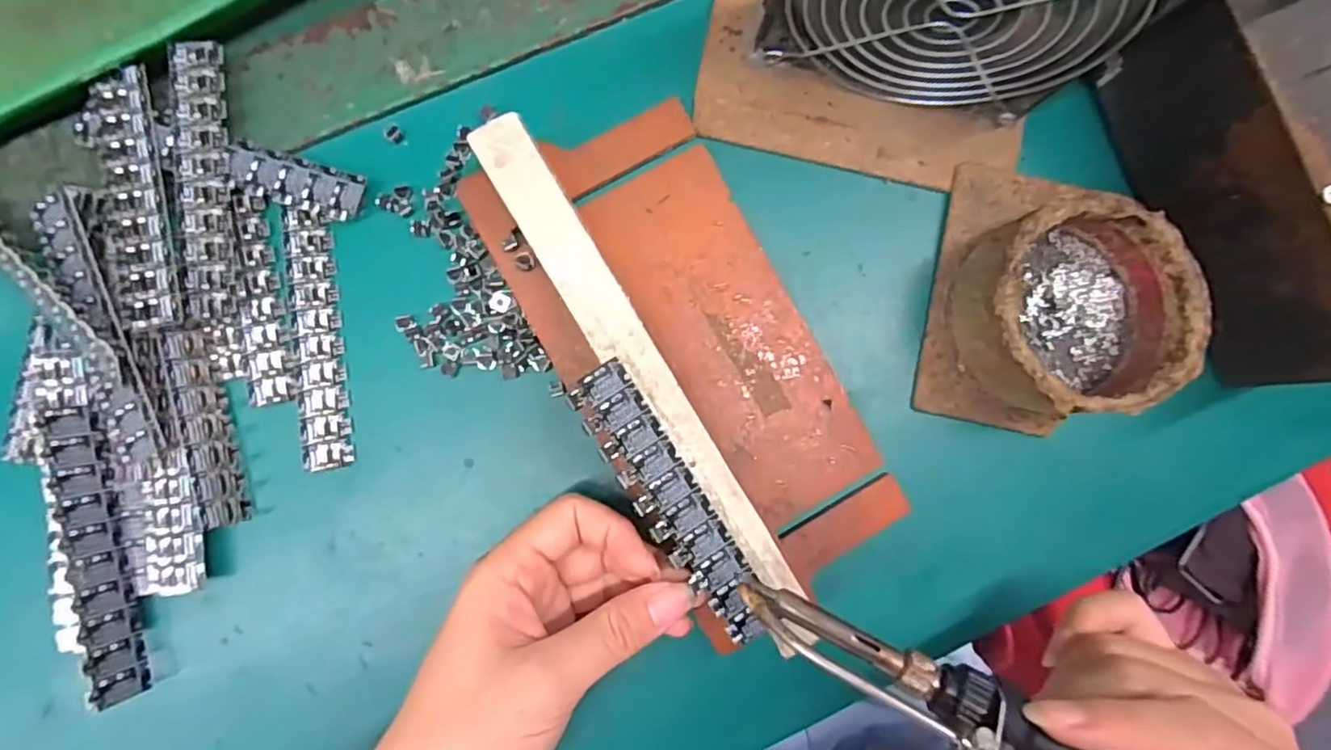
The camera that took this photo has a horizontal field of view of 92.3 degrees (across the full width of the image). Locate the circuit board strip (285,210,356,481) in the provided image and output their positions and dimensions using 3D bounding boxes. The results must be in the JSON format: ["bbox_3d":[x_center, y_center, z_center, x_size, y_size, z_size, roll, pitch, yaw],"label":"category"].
[{"bbox_3d":[-0.141,-0.014,0.260,0.019,0.004,0.104,-7,88,-4],"label":"circuit board strip"}]

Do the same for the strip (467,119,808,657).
[{"bbox_3d":[-0.007,0.001,0.246,0.023,0.037,0.214,-31,90,-4],"label":"strip"}]

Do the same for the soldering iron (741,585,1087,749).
[{"bbox_3d":[0.117,0.112,0.176,0.203,0.022,0.020,25,86,13],"label":"soldering iron"}]

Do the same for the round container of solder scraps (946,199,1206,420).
[{"bbox_3d":[0.163,-0.025,0.259,0.081,0.043,0.076,0,87,-3],"label":"round container of solder scraps"}]

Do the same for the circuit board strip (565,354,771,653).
[{"bbox_3d":[0.002,0.045,0.225,0.023,0.005,0.107,-32,89,-4],"label":"circuit board strip"}]

